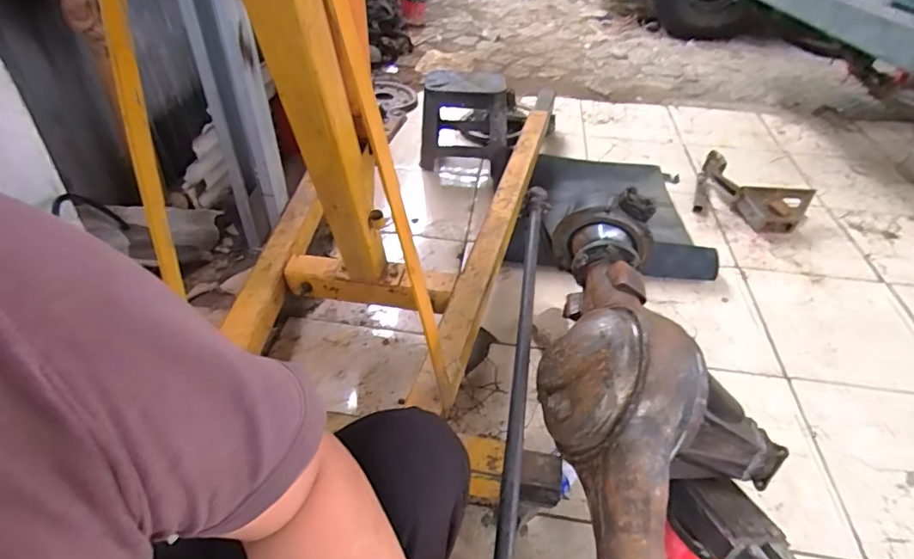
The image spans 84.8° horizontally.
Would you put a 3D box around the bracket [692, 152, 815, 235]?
[{"bbox_3d":[0.952,-0.277,1.627,0.335,0.104,0.203,21,47,25],"label":"bracket"}]

